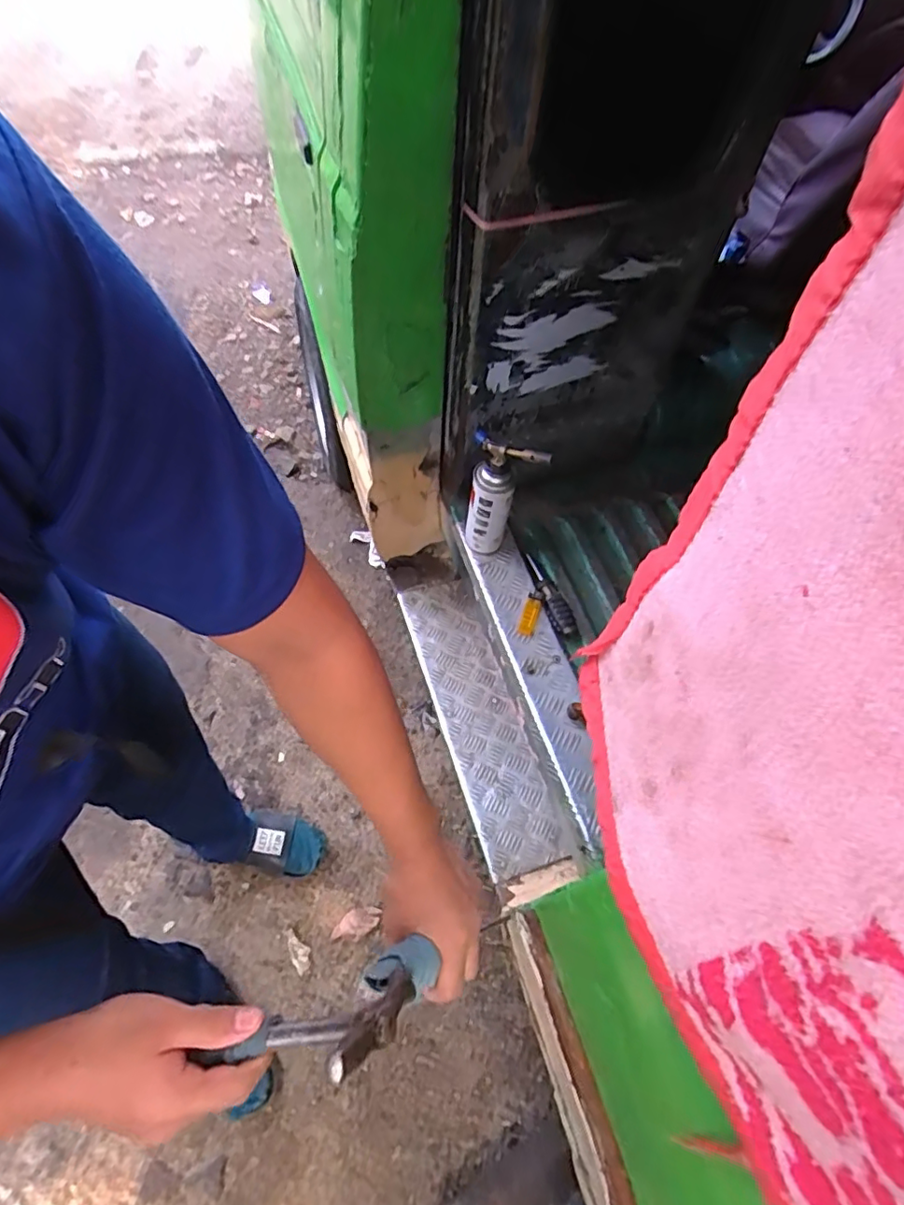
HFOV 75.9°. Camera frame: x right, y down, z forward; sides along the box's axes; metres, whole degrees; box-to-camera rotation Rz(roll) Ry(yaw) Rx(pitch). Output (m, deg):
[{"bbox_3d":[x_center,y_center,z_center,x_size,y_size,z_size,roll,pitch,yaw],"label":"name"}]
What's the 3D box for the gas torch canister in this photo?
[{"bbox_3d":[0.074,-0.164,0.893,0.095,0.253,0.074,5,62,0],"label":"gas torch canister"}]

